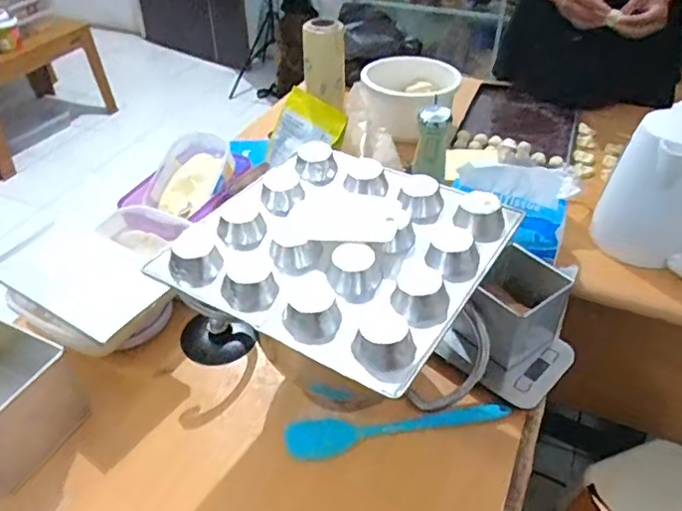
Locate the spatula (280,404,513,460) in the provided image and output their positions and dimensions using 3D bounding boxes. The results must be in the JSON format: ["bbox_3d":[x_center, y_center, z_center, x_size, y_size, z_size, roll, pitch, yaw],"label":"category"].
[{"bbox_3d":[0.070,0.210,0.689,0.268,0.022,0.038,-5,40,-6],"label":"spatula"}]

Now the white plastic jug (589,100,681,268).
[{"bbox_3d":[0.502,-0.104,0.890,0.129,0.211,0.114,-21,44,-24],"label":"white plastic jug"}]

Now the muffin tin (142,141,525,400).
[{"bbox_3d":[-0.002,-0.014,0.621,0.300,0.051,0.284,23,45,25],"label":"muffin tin"}]

